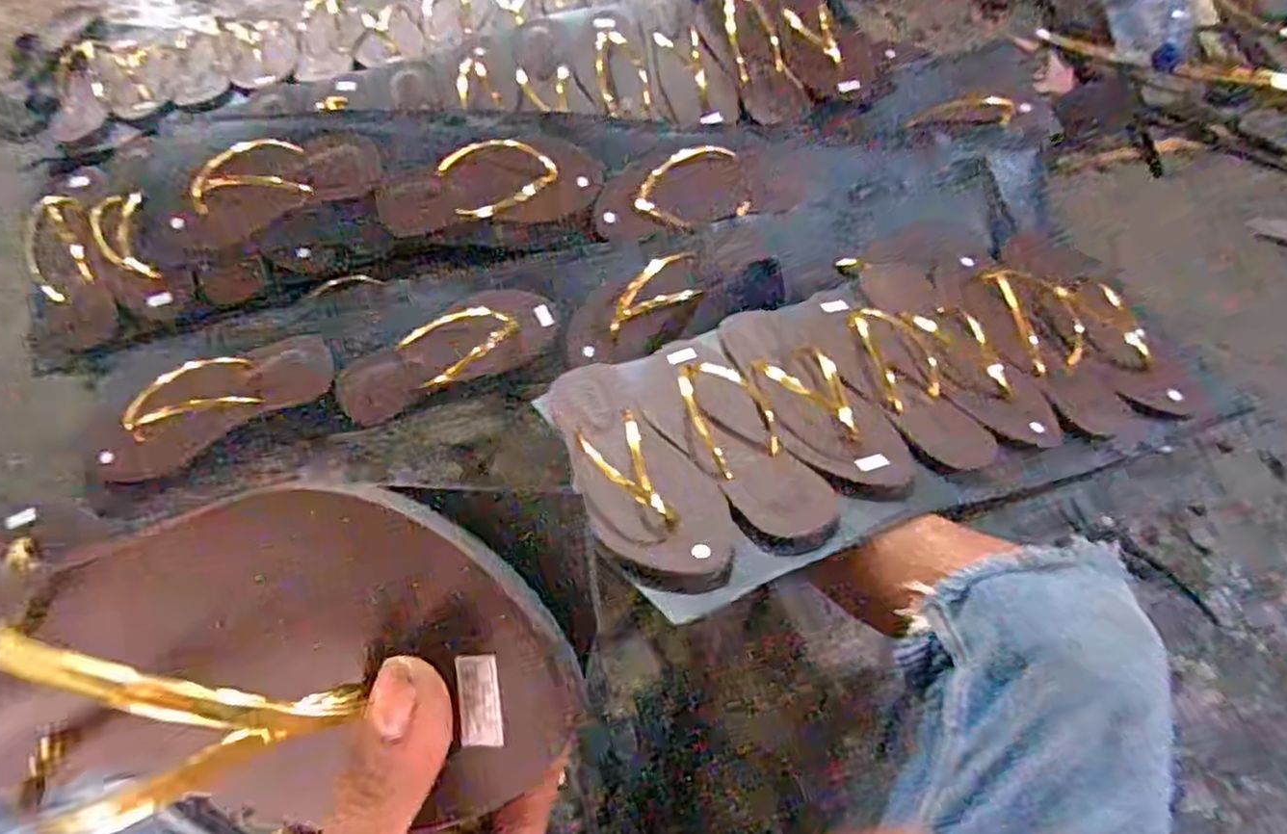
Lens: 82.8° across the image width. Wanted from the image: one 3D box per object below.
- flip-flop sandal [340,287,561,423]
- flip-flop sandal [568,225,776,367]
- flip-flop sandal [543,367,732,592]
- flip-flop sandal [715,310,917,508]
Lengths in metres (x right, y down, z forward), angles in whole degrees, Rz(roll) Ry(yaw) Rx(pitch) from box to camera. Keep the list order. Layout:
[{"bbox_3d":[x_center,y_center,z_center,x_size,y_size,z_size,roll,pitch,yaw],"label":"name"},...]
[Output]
[{"bbox_3d":[-0.213,-0.074,0.790,0.238,0.031,0.095,-20,64,-9],"label":"flip-flop sandal"},{"bbox_3d":[0.034,-0.133,0.813,0.254,0.031,0.096,-24,64,-11],"label":"flip-flop sandal"},{"bbox_3d":[-0.017,0.026,0.600,0.096,0.047,0.273,-22,42,-10],"label":"flip-flop sandal"},{"bbox_3d":[0.139,-0.030,0.639,0.091,0.047,0.252,-22,45,-10],"label":"flip-flop sandal"}]

